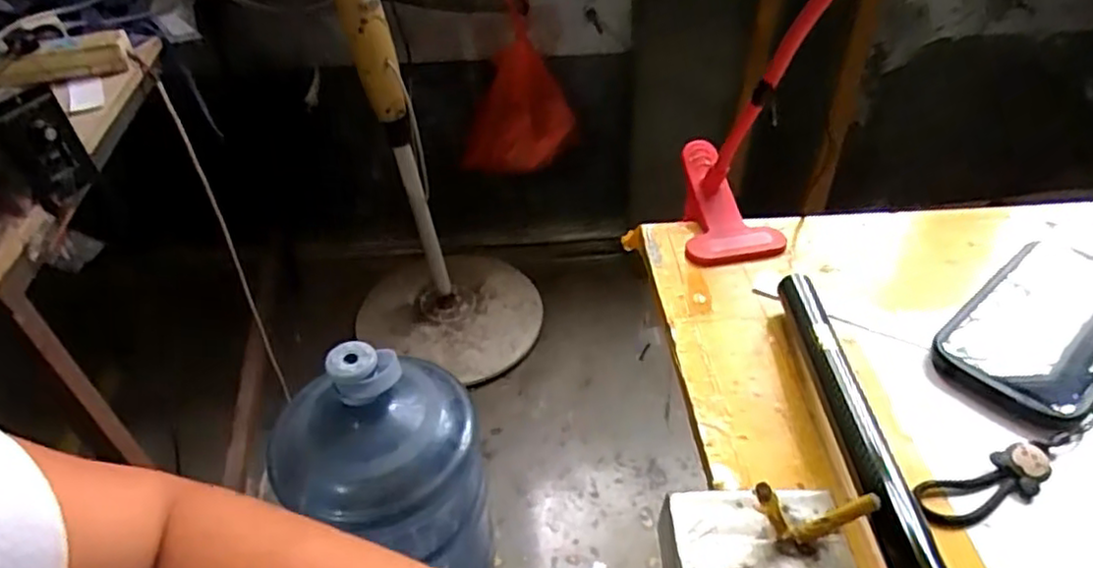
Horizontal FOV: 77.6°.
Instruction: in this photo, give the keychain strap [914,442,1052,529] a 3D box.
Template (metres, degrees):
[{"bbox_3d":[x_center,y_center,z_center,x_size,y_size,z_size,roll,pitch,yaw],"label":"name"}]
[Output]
[{"bbox_3d":[0.225,0.101,0.343,0.078,0.008,0.025,-15,41,-15],"label":"keychain strap"}]

